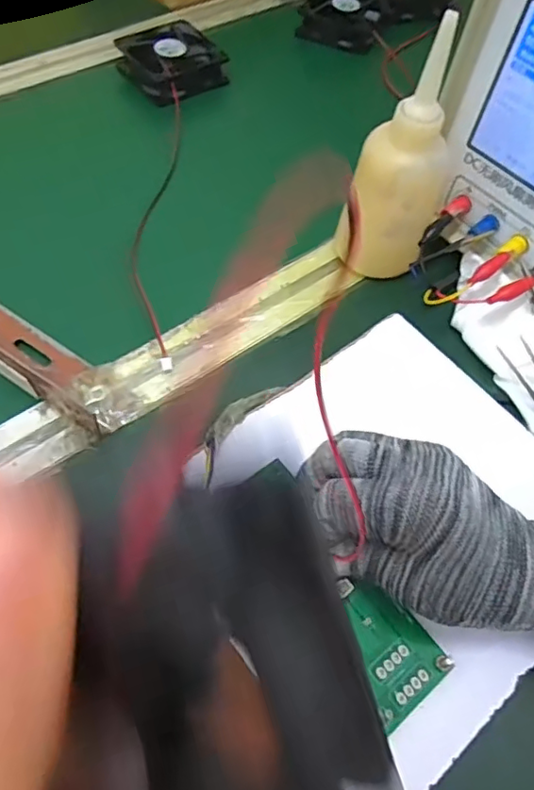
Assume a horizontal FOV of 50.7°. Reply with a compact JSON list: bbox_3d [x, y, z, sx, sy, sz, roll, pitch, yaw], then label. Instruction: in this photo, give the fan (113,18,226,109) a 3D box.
[{"bbox_3d":[-0.089,-0.316,0.527,0.087,0.023,0.092,-23,62,-17],"label":"fan"}]

